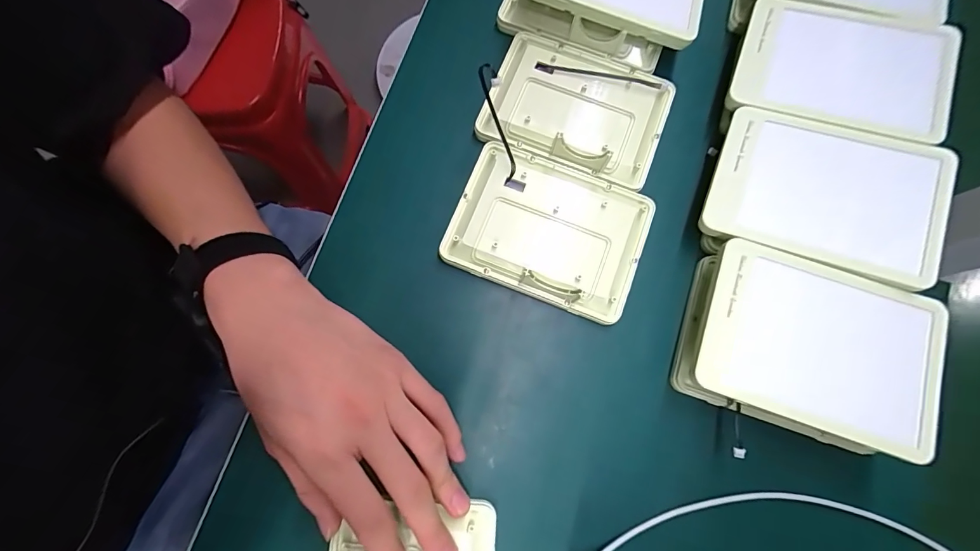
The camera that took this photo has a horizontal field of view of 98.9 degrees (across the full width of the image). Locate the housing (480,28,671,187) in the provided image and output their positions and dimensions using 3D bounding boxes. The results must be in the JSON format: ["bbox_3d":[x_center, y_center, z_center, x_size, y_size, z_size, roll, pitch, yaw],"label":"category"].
[{"bbox_3d":[0.067,-0.130,0.312,0.132,0.014,0.100,18,77,3],"label":"housing"}]

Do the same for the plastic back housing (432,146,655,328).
[{"bbox_3d":[0.042,-0.034,0.299,0.133,0.023,0.098,21,78,4],"label":"plastic back housing"}]

